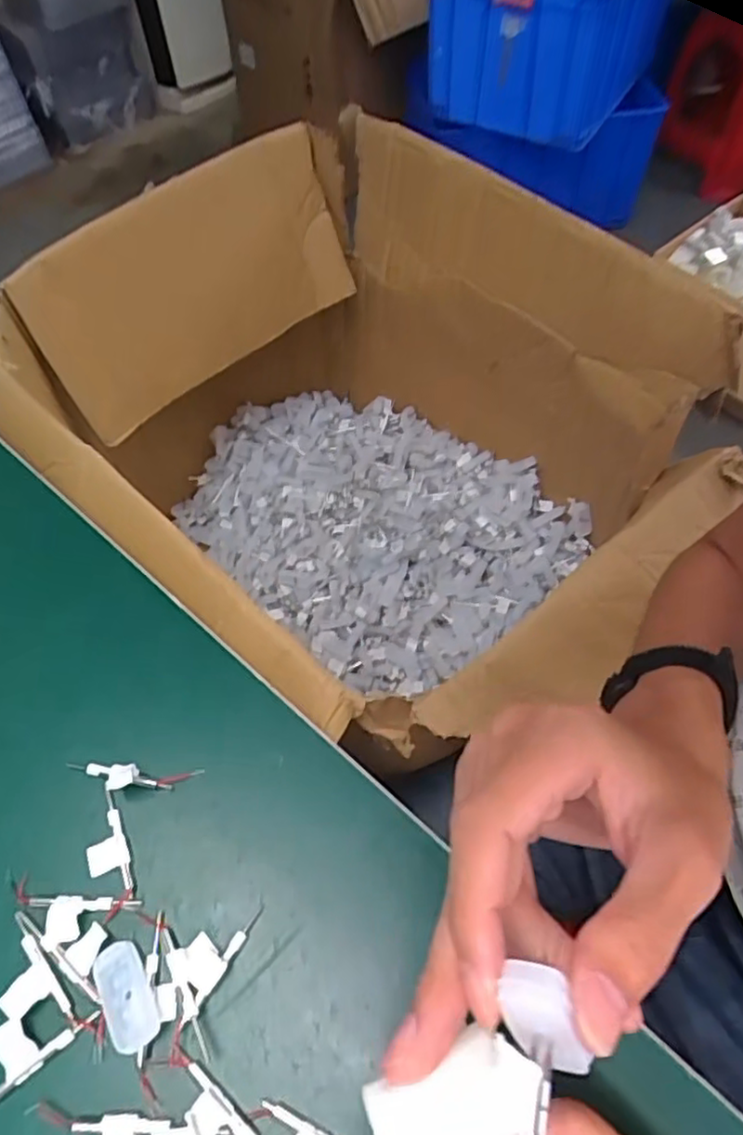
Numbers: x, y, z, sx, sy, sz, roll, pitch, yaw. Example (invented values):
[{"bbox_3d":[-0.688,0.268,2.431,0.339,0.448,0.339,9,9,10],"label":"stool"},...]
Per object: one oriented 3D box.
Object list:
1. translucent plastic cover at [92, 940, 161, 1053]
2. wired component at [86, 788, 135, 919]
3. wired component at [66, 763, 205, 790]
[{"bbox_3d":[-0.108,0.188,0.291,0.019,0.009,0.043,-29,61,-15],"label":"translucent plastic cover"},{"bbox_3d":[-0.131,0.141,0.325,0.019,0.007,0.055,-20,59,-11],"label":"wired component"},{"bbox_3d":[-0.127,0.109,0.344,0.070,0.014,0.015,1,58,2],"label":"wired component"}]

